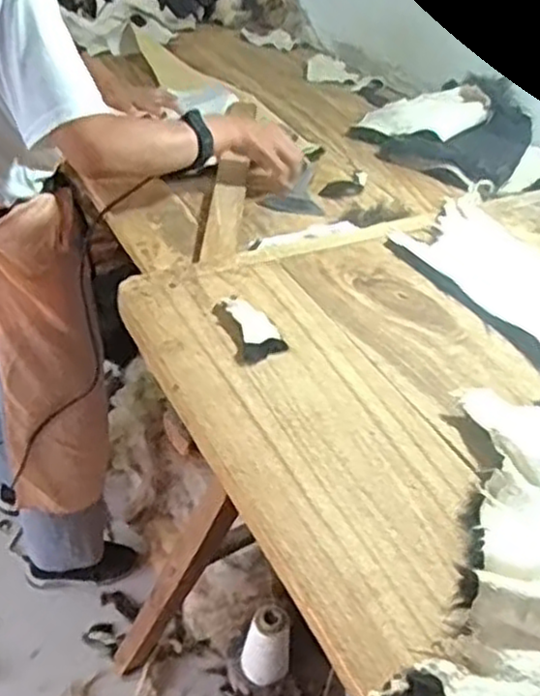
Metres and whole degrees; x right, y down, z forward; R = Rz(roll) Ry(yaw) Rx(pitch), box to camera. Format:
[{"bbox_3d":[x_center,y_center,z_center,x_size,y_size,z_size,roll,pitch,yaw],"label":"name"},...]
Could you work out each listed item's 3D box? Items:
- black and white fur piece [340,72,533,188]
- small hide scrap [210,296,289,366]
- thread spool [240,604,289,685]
[{"bbox_3d":[0.293,-0.382,1.248,0.284,0.095,0.232,25,43,24],"label":"black and white fur piece"},{"bbox_3d":[-0.022,-0.022,0.772,0.053,0.015,0.096,-12,42,-21],"label":"small hide scrap"},{"bbox_3d":[-0.005,0.546,1.374,0.085,0.186,0.087,3,38,-3],"label":"thread spool"}]

